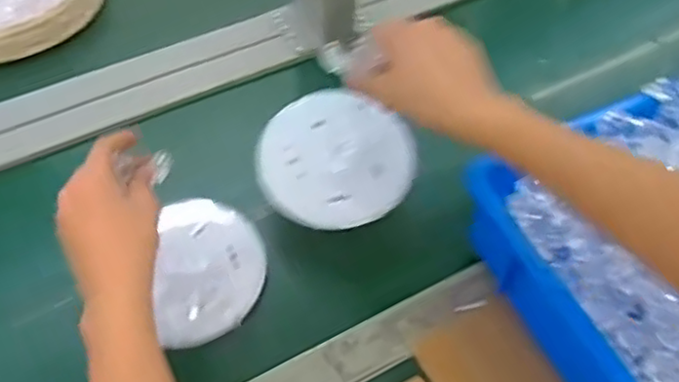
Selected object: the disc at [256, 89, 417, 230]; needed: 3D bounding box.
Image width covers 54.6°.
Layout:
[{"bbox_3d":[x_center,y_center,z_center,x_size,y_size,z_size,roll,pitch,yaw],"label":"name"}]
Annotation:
[{"bbox_3d":[-0.006,-0.027,0.561,0.128,0.014,0.116,37,82,15],"label":"disc"}]

